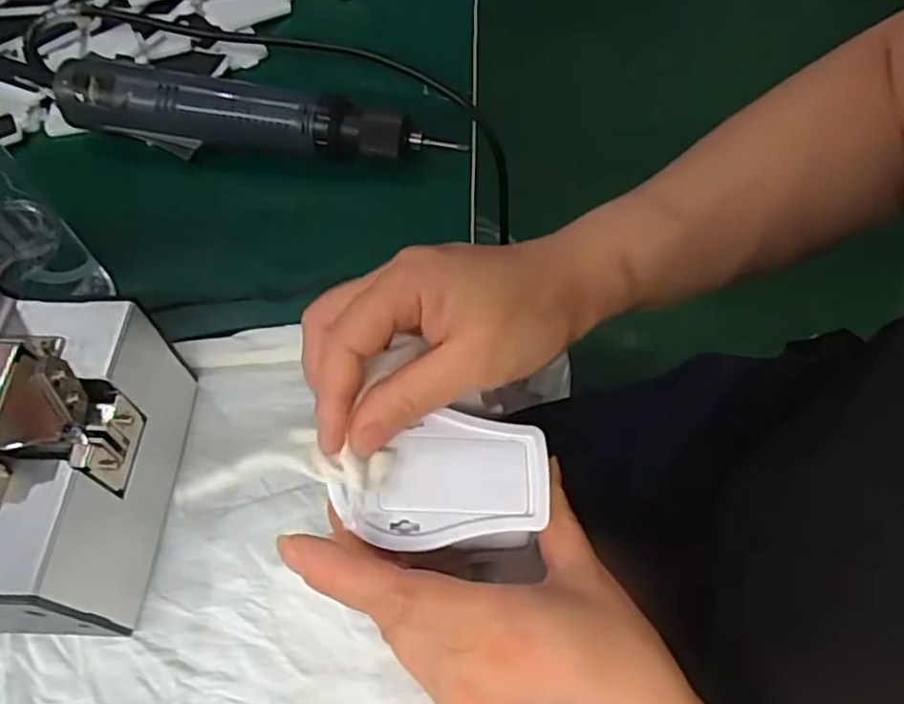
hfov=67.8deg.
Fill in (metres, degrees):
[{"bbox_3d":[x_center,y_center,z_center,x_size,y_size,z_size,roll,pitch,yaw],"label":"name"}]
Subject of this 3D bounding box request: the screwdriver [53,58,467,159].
[{"bbox_3d":[-0.129,-0.148,0.426,0.254,0.036,0.035,9,61,8],"label":"screwdriver"}]

